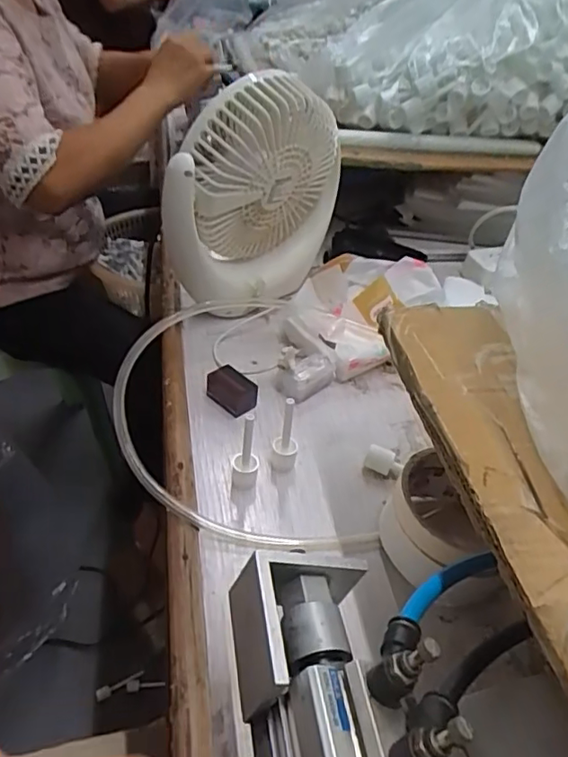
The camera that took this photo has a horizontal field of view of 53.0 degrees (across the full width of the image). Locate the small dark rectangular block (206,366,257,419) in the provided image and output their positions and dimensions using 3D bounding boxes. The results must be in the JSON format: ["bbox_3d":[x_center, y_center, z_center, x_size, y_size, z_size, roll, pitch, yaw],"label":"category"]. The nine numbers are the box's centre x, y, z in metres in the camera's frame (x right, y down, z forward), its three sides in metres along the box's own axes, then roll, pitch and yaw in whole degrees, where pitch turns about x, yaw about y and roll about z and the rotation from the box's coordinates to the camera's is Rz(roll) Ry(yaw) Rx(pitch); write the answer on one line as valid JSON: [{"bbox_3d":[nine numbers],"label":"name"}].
[{"bbox_3d":[-0.044,0.010,0.478,0.042,0.025,0.027,29,45,26],"label":"small dark rectangular block"}]

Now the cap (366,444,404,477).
[{"bbox_3d":[0.076,0.064,0.430,0.028,0.018,0.011,22,42,19],"label":"cap"}]

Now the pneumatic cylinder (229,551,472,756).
[{"bbox_3d":[0.026,0.121,0.227,0.082,0.053,0.132,-5,40,-12],"label":"pneumatic cylinder"}]

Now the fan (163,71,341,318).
[{"bbox_3d":[-0.022,-0.162,0.541,0.067,0.205,0.191,34,47,30],"label":"fan"}]

